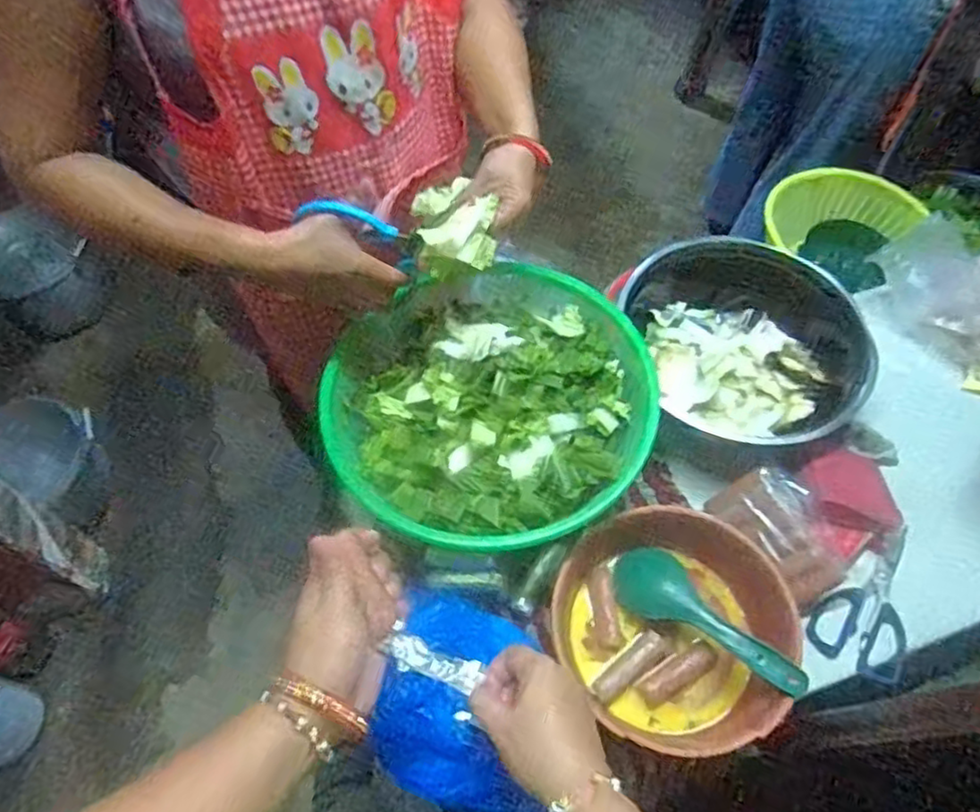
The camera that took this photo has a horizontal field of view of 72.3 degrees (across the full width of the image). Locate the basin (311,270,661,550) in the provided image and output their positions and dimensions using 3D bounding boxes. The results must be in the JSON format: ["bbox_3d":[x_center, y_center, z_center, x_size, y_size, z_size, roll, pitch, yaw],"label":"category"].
[{"bbox_3d":[0.007,-0.013,0.678,0.304,0.109,0.307,-41,67,-21],"label":"basin"}]

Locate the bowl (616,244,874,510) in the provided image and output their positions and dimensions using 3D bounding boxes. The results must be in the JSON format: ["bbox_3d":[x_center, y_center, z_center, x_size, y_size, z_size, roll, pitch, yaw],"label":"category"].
[{"bbox_3d":[0.302,-0.063,0.790,0.250,0.093,0.256,0,60,0],"label":"bowl"}]

